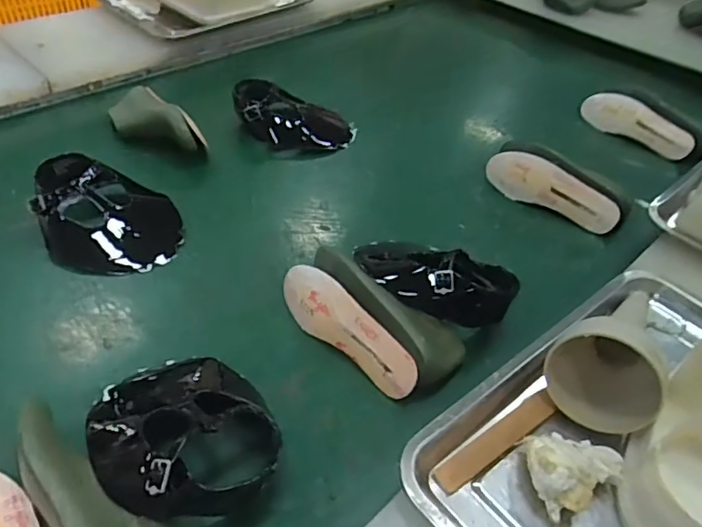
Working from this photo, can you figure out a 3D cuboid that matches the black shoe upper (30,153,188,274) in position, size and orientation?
[{"bbox_3d":[-0.305,-0.070,0.697,0.152,0.065,0.186,-17,47,-21],"label":"black shoe upper"}]

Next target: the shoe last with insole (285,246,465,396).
[{"bbox_3d":[0.018,0.053,0.587,0.198,0.066,0.090,33,50,28],"label":"shoe last with insole"}]

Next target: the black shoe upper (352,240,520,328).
[{"bbox_3d":[0.084,0.017,0.624,0.183,0.085,0.079,26,47,22],"label":"black shoe upper"}]

